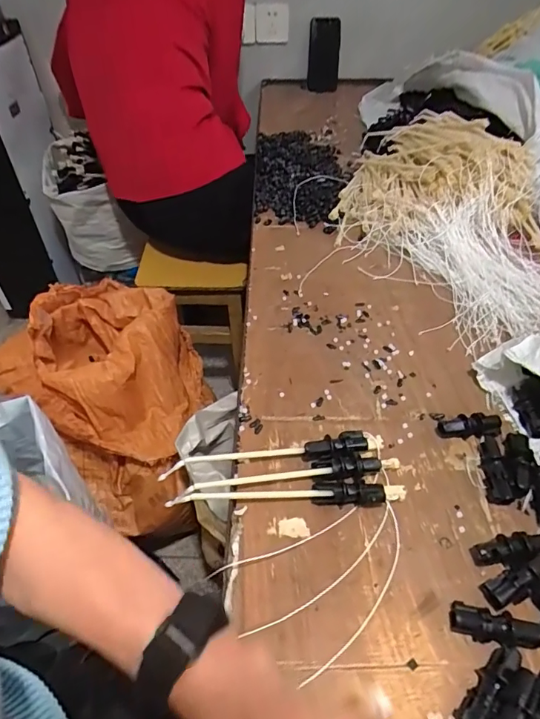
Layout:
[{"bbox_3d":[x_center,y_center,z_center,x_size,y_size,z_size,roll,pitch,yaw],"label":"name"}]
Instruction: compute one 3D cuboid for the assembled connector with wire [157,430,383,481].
[{"bbox_3d":[0.005,0.096,0.466,0.222,0.026,0.020,-8,47,-8],"label":"assembled connector with wire"}]

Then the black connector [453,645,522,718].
[{"bbox_3d":[0.158,0.236,0.336,0.019,0.024,0.067,35,56,29],"label":"black connector"}]

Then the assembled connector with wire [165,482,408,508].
[{"bbox_3d":[0.019,0.125,0.439,0.217,0.027,0.027,-1,46,-1],"label":"assembled connector with wire"}]

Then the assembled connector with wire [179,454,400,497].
[{"bbox_3d":[0.023,0.109,0.451,0.207,0.027,0.024,-7,47,-7],"label":"assembled connector with wire"}]

